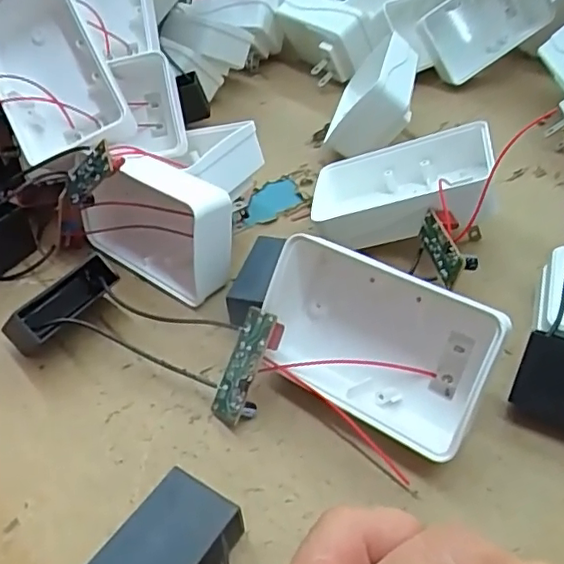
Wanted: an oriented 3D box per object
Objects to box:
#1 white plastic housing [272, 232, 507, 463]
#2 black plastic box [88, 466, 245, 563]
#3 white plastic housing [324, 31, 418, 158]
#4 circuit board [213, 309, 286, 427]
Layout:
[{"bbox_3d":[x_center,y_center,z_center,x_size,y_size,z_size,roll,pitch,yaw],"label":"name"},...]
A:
[{"bbox_3d":[0.036,0.022,0.231,0.088,0.025,0.058,23,92,23],"label":"white plastic housing"},{"bbox_3d":[-0.036,0.088,0.186,0.031,0.019,0.047,22,48,28],"label":"black plastic box"},{"bbox_3d":[0.060,-0.119,0.382,0.034,0.054,0.085,37,44,-15],"label":"white plastic housing"},{"bbox_3d":[-0.014,0.034,0.237,0.017,0.010,0.044,19,84,25],"label":"circuit board"}]

